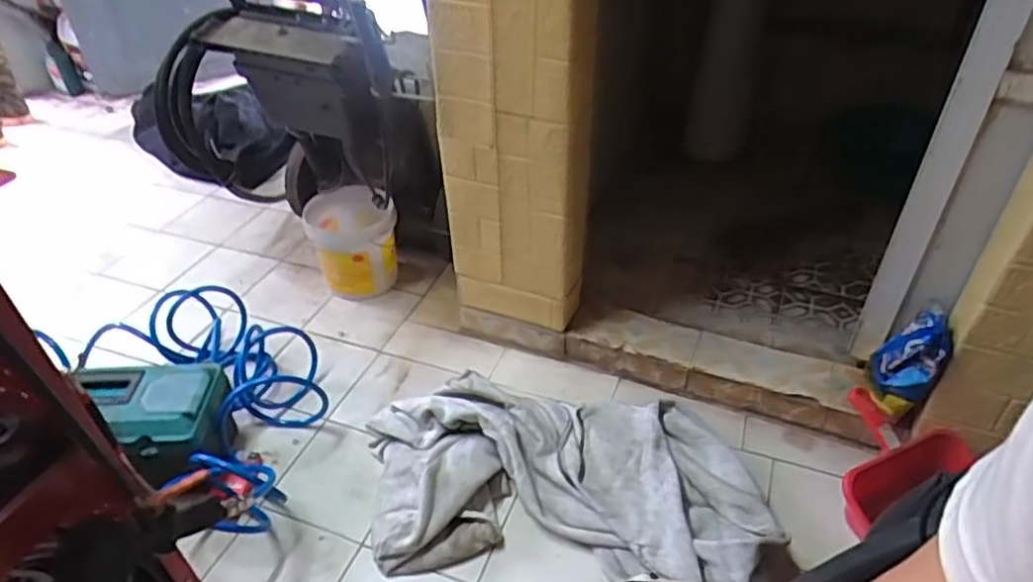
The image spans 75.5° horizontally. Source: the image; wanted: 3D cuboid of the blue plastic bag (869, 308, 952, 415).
[{"bbox_3d":[0.653,0.110,1.109,0.096,0.157,0.120,19,43,23],"label":"blue plastic bag"}]

